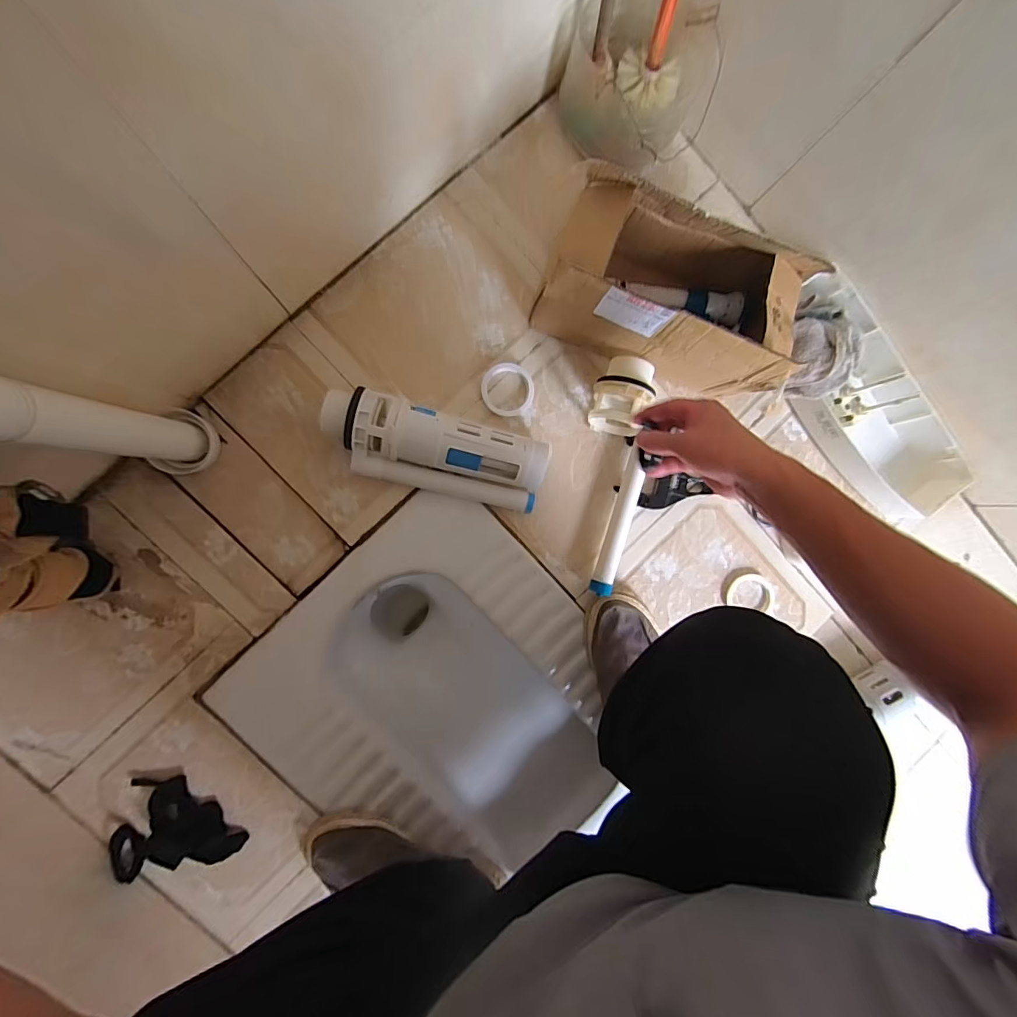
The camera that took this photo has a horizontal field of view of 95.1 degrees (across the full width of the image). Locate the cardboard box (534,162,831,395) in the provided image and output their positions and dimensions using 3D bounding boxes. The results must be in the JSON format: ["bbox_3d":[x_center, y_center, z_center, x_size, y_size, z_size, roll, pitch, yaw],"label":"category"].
[{"bbox_3d":[0.202,-0.269,0.586,0.293,0.172,0.162,20,88,-8],"label":"cardboard box"}]

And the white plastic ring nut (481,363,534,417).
[{"bbox_3d":[0.000,-0.165,0.645,0.073,0.005,0.072,0,91,-8],"label":"white plastic ring nut"}]

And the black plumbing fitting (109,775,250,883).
[{"bbox_3d":[-0.414,0.402,0.588,0.147,0.033,0.109,5,91,-8],"label":"black plumbing fitting"}]

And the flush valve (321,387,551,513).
[{"bbox_3d":[-0.090,-0.073,0.601,0.273,0.076,0.101,13,89,-8],"label":"flush valve"}]

